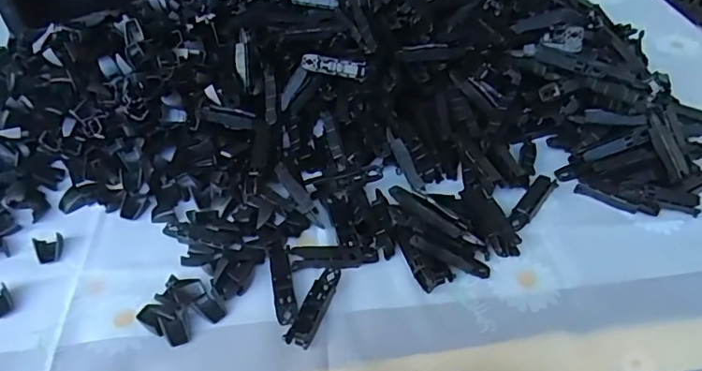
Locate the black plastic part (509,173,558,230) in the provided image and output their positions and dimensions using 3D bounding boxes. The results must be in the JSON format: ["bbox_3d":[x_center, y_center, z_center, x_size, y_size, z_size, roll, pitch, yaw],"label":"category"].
[{"bbox_3d":[0.150,0.012,0.445,0.017,0.010,0.062,31,54,27],"label":"black plastic part"}]

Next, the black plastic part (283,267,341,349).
[{"bbox_3d":[-0.024,0.084,0.378,0.017,0.007,0.063,18,49,17],"label":"black plastic part"}]

